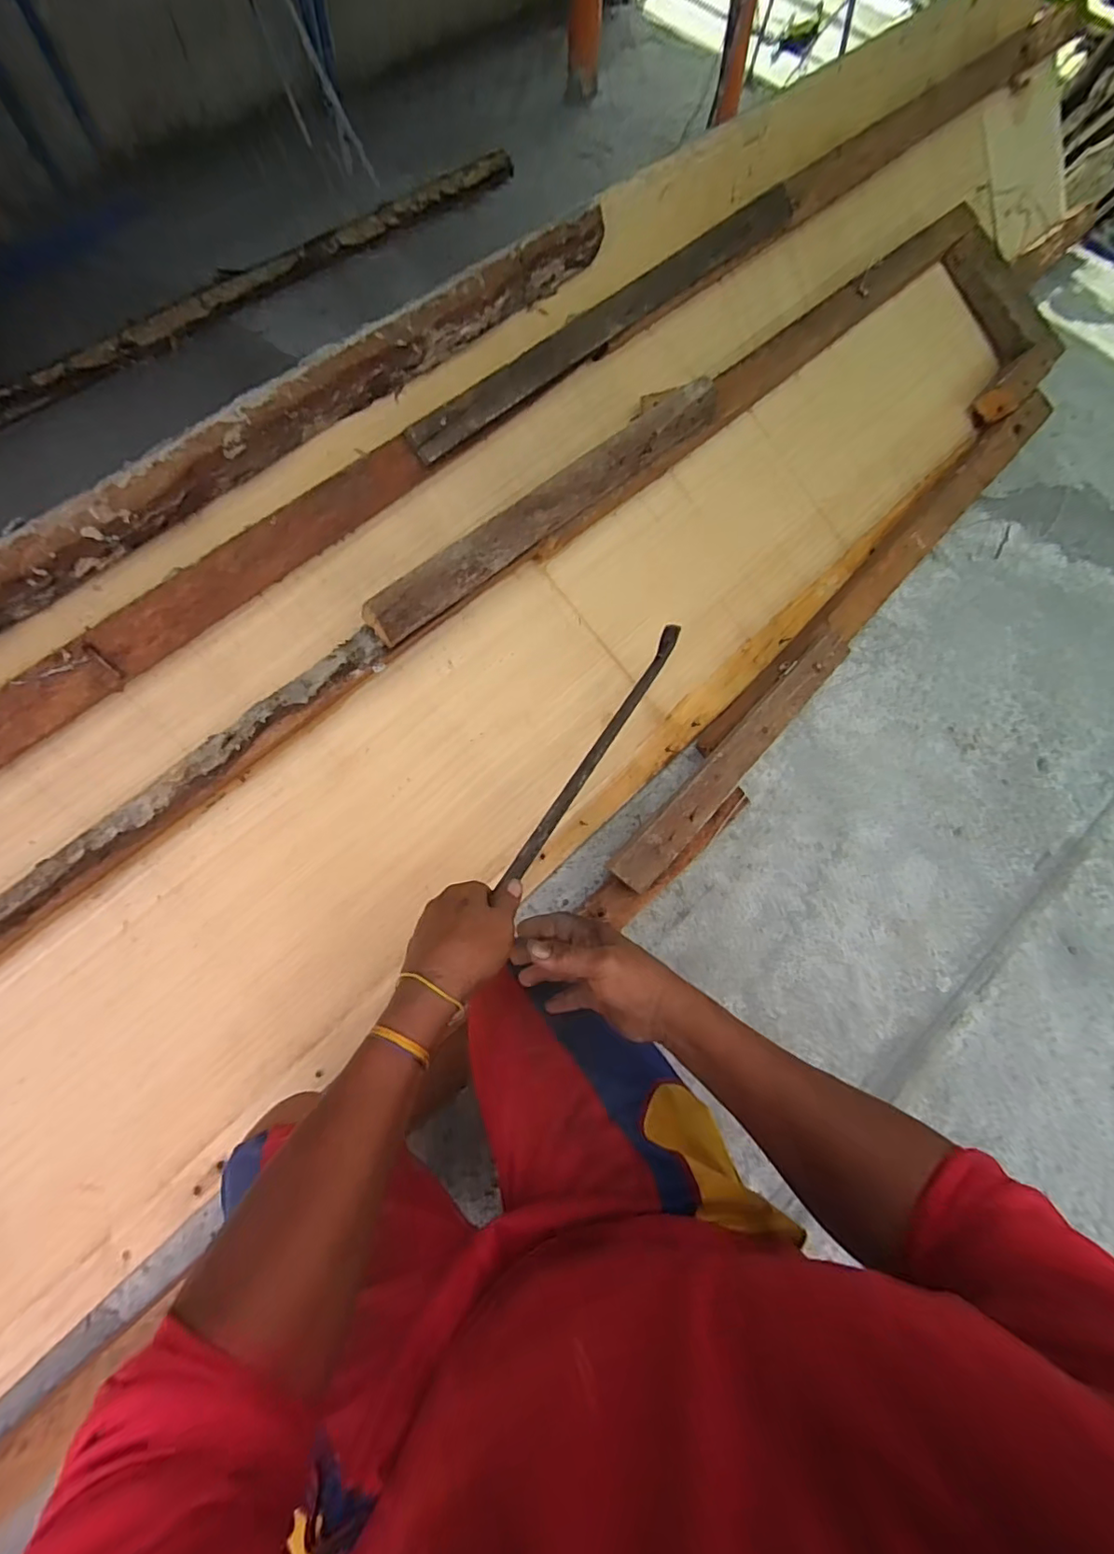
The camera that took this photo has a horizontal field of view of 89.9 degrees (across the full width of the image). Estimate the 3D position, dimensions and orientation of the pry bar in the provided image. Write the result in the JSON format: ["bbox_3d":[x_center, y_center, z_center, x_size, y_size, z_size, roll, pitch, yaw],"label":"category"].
[{"bbox_3d":[0.056,-0.048,0.637,0.021,0.024,0.464,28,50,9],"label":"pry bar"}]

